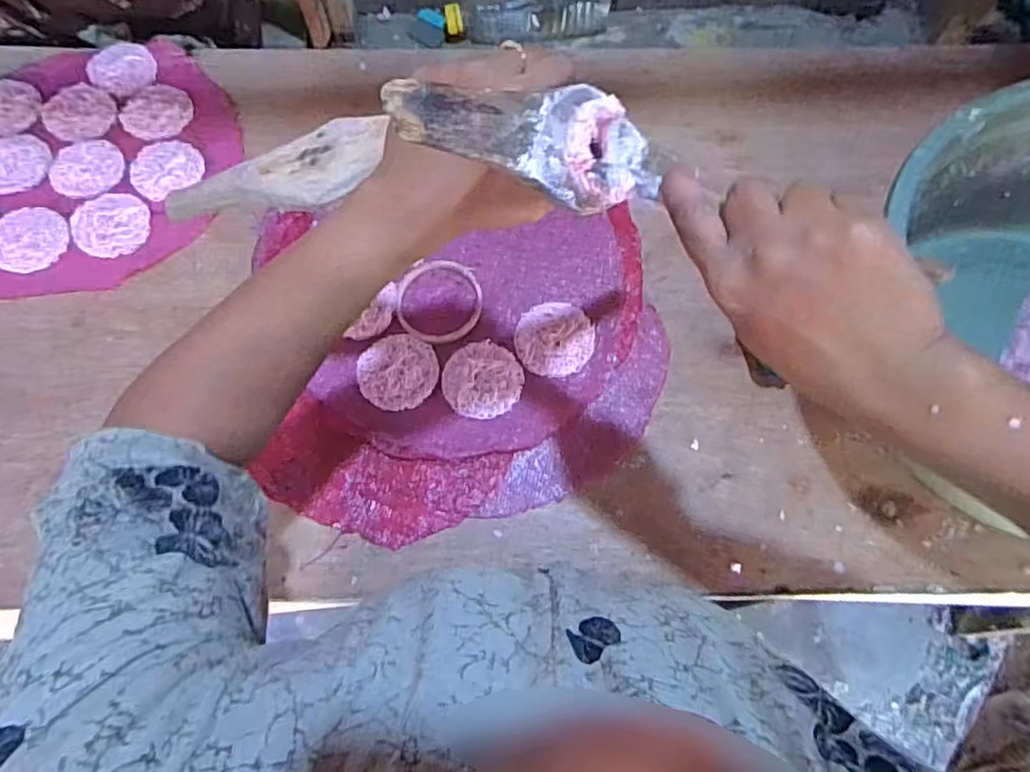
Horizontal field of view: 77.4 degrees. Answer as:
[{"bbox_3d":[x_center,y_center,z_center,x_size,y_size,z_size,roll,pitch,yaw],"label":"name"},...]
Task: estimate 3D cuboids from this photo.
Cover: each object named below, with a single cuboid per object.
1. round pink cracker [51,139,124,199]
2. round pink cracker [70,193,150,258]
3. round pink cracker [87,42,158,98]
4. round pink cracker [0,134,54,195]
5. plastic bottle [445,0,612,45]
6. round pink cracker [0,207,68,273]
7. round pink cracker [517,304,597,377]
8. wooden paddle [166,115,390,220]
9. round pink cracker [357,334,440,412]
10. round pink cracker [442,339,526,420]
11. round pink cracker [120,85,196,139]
[{"bbox_3d":[-0.467,-0.238,0.704,0.074,0.005,0.070,0,69,0],"label":"round pink cracker"},{"bbox_3d":[-0.429,-0.173,0.681,0.074,0.006,0.074,0,69,0],"label":"round pink cracker"},{"bbox_3d":[-0.471,-0.383,0.767,0.078,0.009,0.070,31,72,11],"label":"round pink cracker"},{"bbox_3d":[-0.554,-0.249,0.711,0.078,0.009,0.092,-27,71,-10],"label":"round pink cracker"},{"bbox_3d":[0.020,-0.510,0.873,0.221,0.063,0.053,-8,69,-3],"label":"plastic bottle"},{"bbox_3d":[-0.508,-0.154,0.669,0.077,0.006,0.073,0,69,0],"label":"round pink cracker"},{"bbox_3d":[0.039,-0.047,0.634,0.074,0.007,0.078,0,69,0],"label":"round pink cracker"},{"bbox_3d":[-0.165,-0.137,0.430,0.183,0.006,0.054,-7,80,24],"label":"wooden paddle"},{"bbox_3d":[-0.112,-0.015,0.618,0.074,0.006,0.077,0,69,0],"label":"round pink cracker"},{"bbox_3d":[-0.031,-0.007,0.617,0.073,0.007,0.077,0,69,0],"label":"round pink cracker"},{"bbox_3d":[-0.416,-0.320,0.743,0.076,0.004,0.078,0,69,0],"label":"round pink cracker"}]

